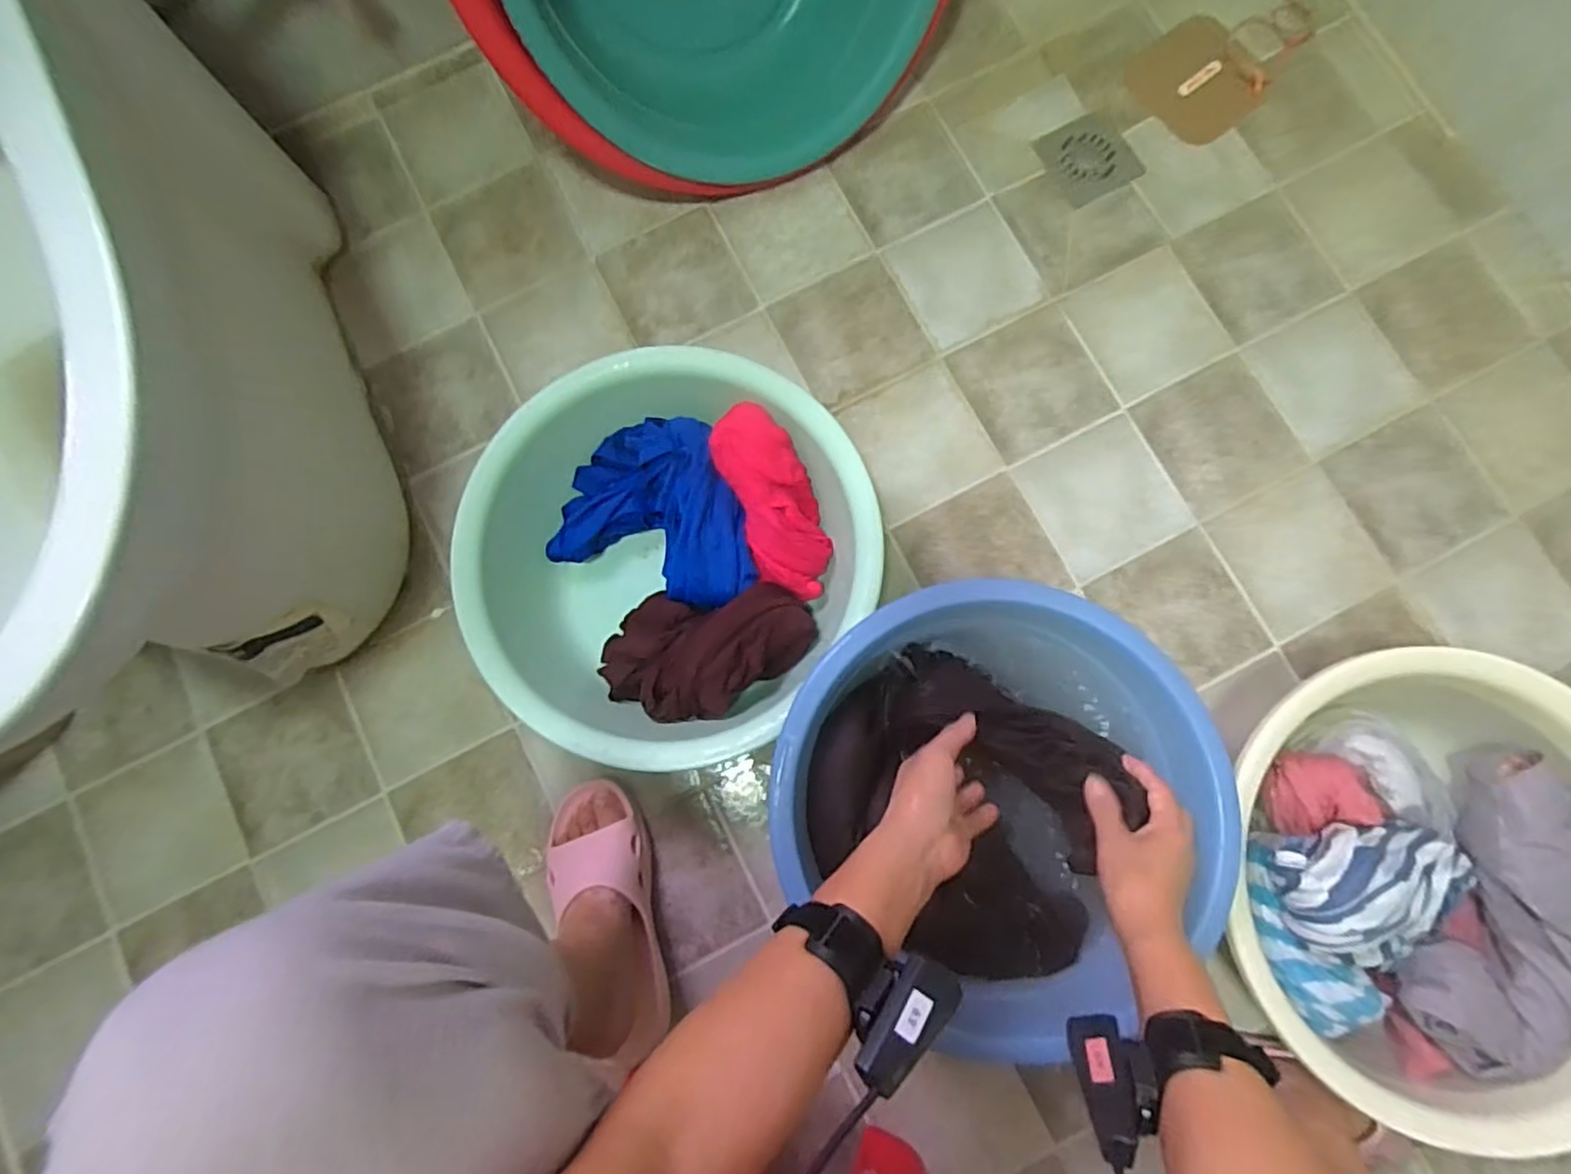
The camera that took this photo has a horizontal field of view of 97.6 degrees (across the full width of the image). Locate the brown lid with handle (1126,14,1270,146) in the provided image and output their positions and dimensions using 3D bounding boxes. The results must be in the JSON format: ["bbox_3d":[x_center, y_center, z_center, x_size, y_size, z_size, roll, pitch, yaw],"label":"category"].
[{"bbox_3d":[0.503,-0.618,0.837,0.144,0.010,0.144,-34,81,-4],"label":"brown lid with handle"}]

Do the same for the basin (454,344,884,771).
[{"bbox_3d":[-0.111,-0.021,0.689,0.367,0.133,0.357,0,80,2],"label":"basin"}]

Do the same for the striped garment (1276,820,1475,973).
[{"bbox_3d":[0.496,0.257,0.568,0.157,0.053,0.118,-16,80,-1],"label":"striped garment"}]

